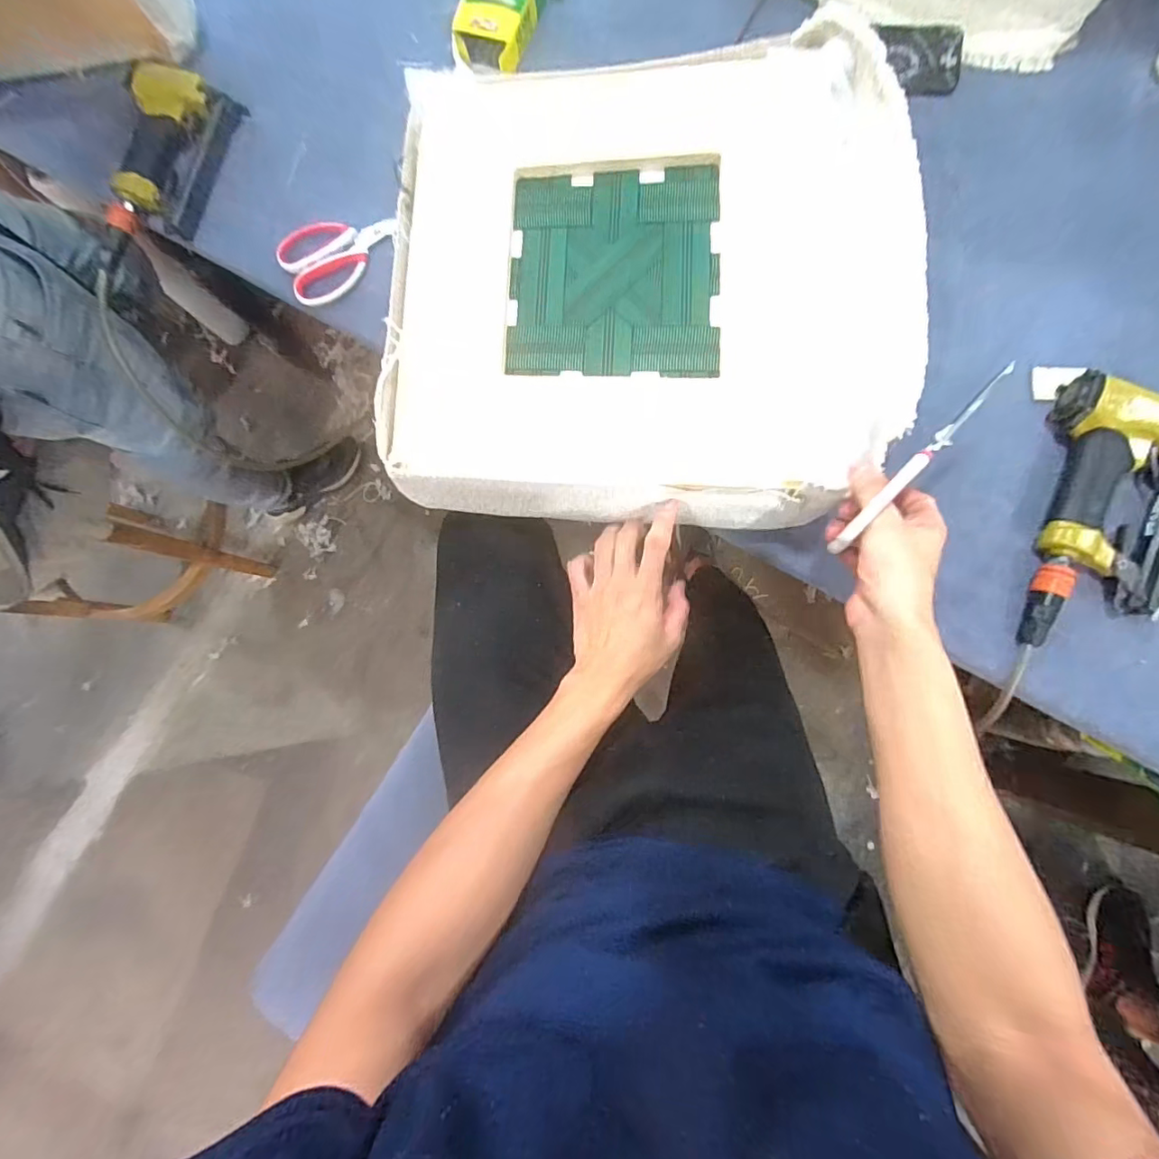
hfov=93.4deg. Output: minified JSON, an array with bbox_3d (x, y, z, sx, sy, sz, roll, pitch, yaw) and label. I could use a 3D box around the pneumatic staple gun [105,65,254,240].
[{"bbox_3d":[-0.496,-0.512,0.658,0.108,0.045,0.201,19,83,8],"label":"pneumatic staple gun"}]

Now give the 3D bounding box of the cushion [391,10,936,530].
[{"bbox_3d":[0.058,-0.288,0.523,0.480,0.061,0.458,0,81,4],"label":"cushion"}]

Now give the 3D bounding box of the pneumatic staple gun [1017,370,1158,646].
[{"bbox_3d":[0.507,-0.054,0.509,0.125,0.041,0.250,14,83,6],"label":"pneumatic staple gun"}]

